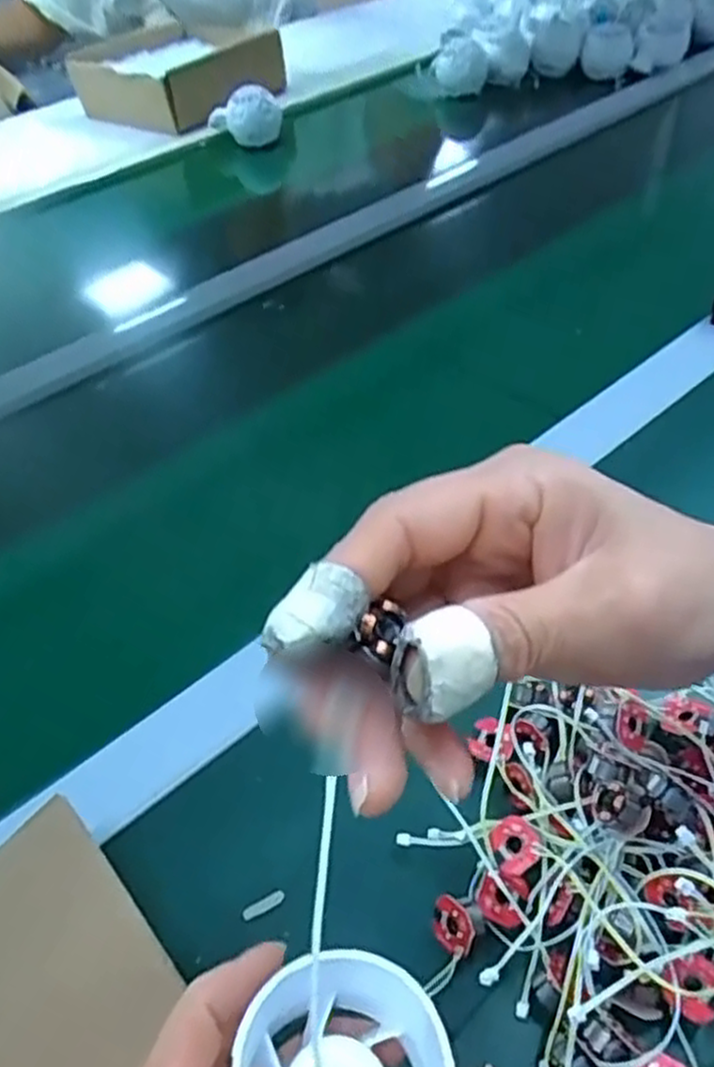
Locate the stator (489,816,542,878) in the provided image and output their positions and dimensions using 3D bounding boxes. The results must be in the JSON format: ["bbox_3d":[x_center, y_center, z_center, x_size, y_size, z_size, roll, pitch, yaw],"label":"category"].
[{"bbox_3d":[0.062,0.121,0.295,0.017,0.006,0.020,-16,47,-8],"label":"stator"}]

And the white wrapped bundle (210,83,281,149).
[{"bbox_3d":[-0.135,-0.508,0.917,0.083,0.062,0.065,-13,47,-6],"label":"white wrapped bundle"}]

